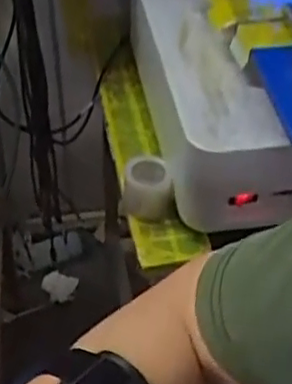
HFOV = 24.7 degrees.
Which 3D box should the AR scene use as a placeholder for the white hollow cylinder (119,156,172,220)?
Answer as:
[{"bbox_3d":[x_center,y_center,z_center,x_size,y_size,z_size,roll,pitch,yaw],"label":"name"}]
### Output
[{"bbox_3d":[0.003,-0.001,0.764,0.060,0.071,0.050,9,46,7],"label":"white hollow cylinder"}]

